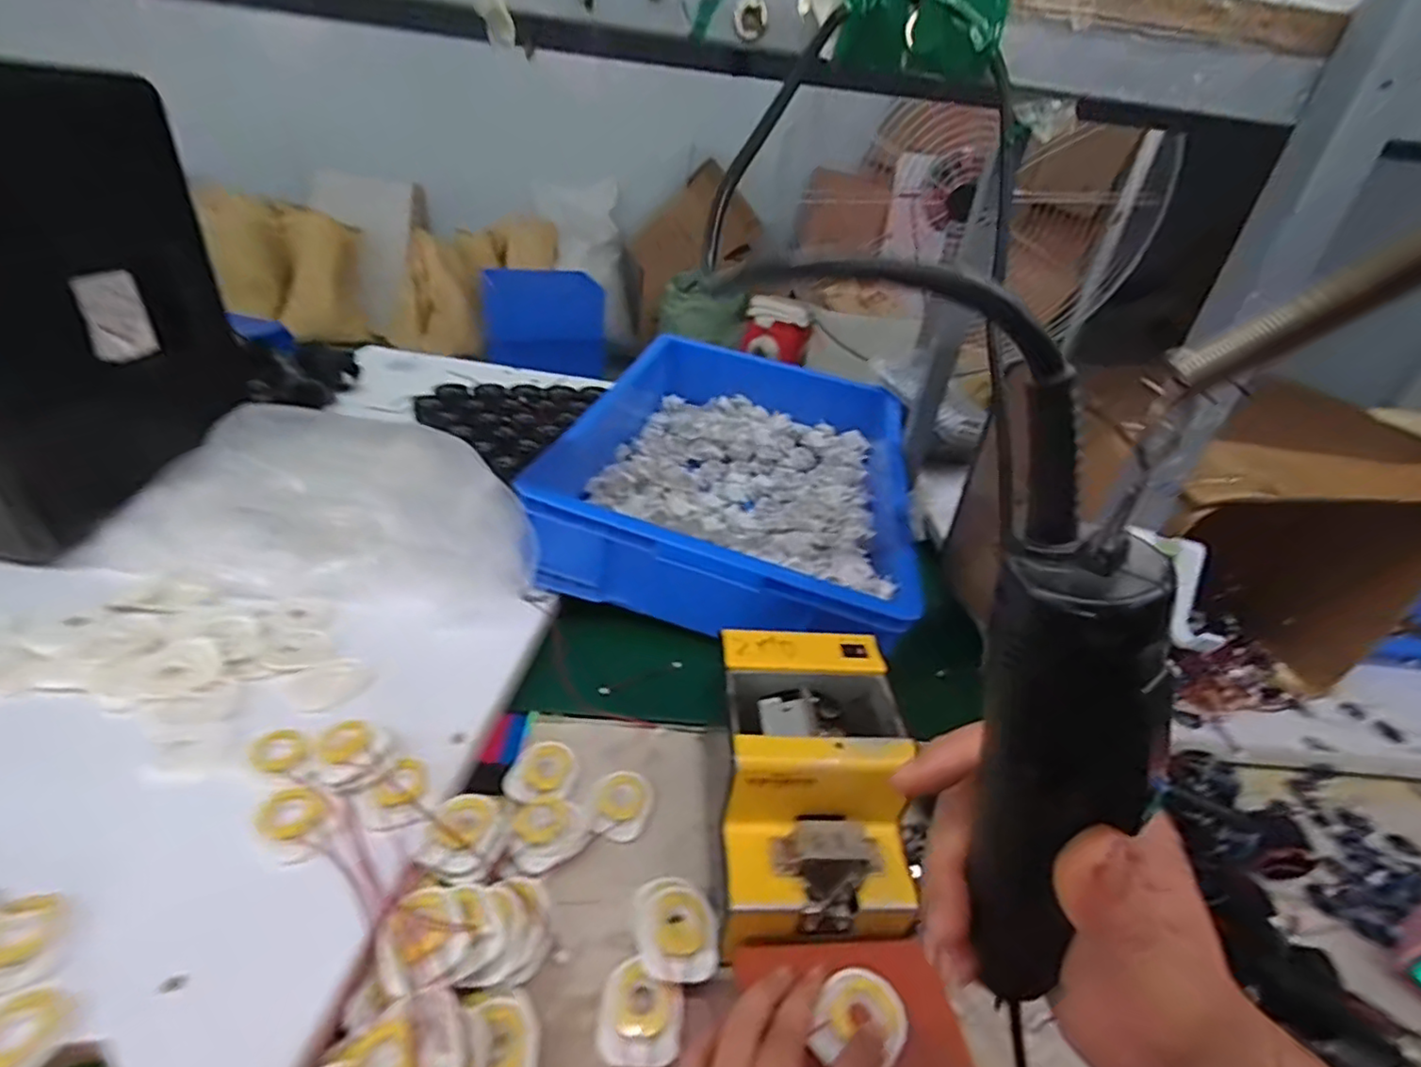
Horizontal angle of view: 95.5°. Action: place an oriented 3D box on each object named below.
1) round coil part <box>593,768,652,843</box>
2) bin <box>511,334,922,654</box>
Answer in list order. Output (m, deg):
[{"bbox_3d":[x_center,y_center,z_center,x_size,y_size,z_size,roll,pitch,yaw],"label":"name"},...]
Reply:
[{"bbox_3d":[-0.073,0.221,0.534,0.045,0.010,0.063,11,33,6],"label":"round coil part"},{"bbox_3d":[0.039,-0.093,0.886,0.425,0.115,0.592,10,33,5],"label":"bin"}]

